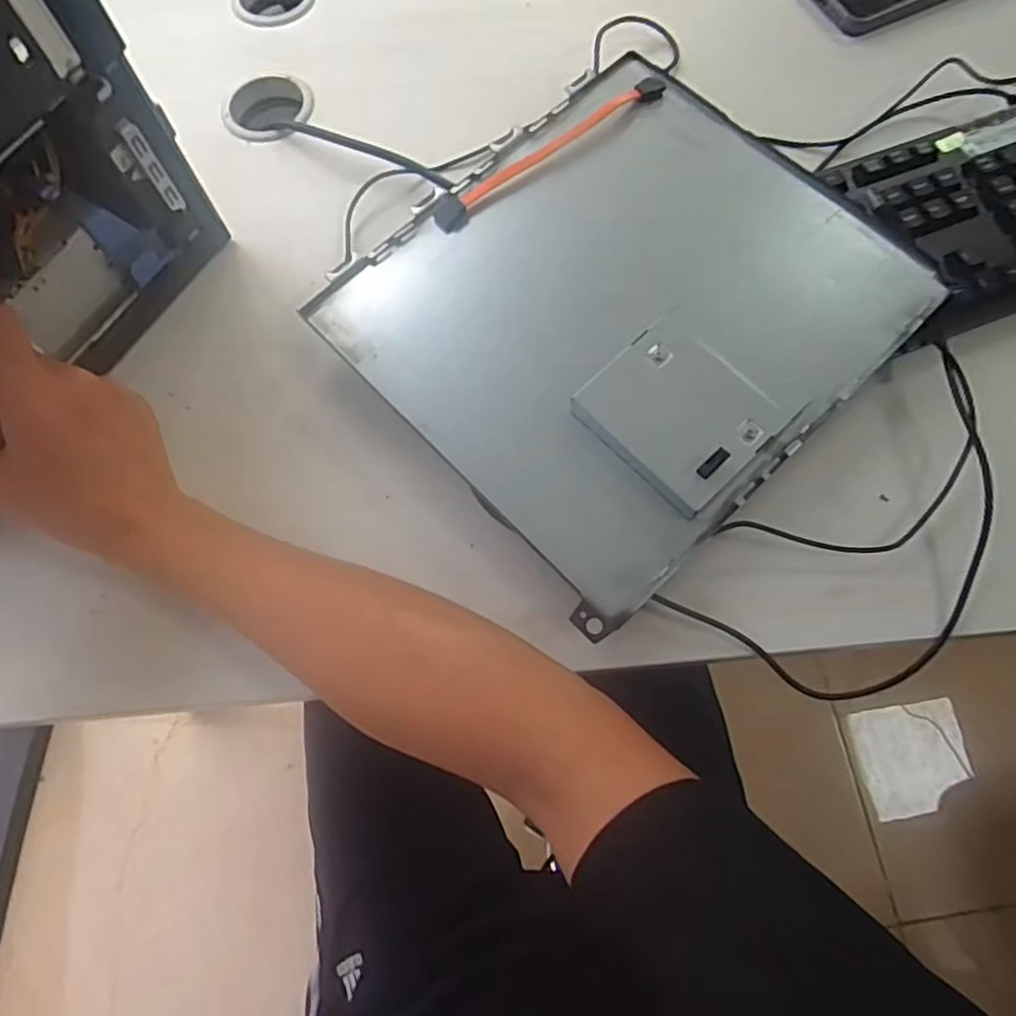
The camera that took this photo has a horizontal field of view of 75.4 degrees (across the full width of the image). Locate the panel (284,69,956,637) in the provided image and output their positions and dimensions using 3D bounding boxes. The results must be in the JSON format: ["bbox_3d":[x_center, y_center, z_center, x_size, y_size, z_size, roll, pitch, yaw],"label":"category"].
[{"bbox_3d":[0.071,-0.126,0.394,0.292,0.025,0.269,-40,75,-9],"label":"panel"}]

